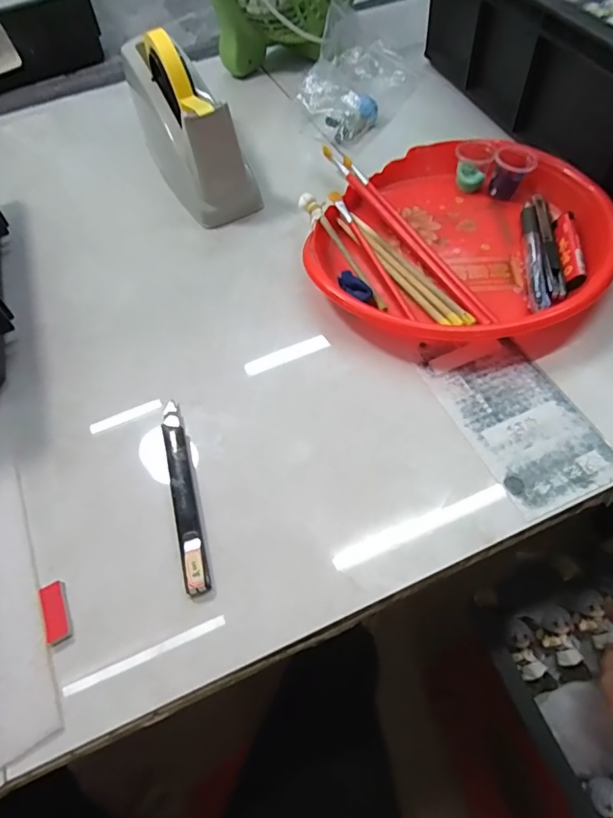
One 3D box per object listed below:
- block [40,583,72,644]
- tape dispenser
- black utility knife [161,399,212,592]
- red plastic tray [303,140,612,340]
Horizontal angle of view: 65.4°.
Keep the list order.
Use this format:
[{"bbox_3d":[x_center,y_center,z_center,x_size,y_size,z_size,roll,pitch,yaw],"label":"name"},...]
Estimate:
[{"bbox_3d":[-0.151,0.122,0.287,0.013,0.004,0.035,-24,58,-10],"label":"block"},{"bbox_3d":[-0.128,-0.296,0.491,0.071,0.115,0.206,-27,59,-12],"label":"tape dispenser"},{"bbox_3d":[-0.083,0.053,0.322,0.016,0.007,0.138,-16,57,-5],"label":"black utility knife"},{"bbox_3d":[0.130,-0.152,0.415,0.244,0.043,0.229,19,61,17],"label":"red plastic tray"}]

